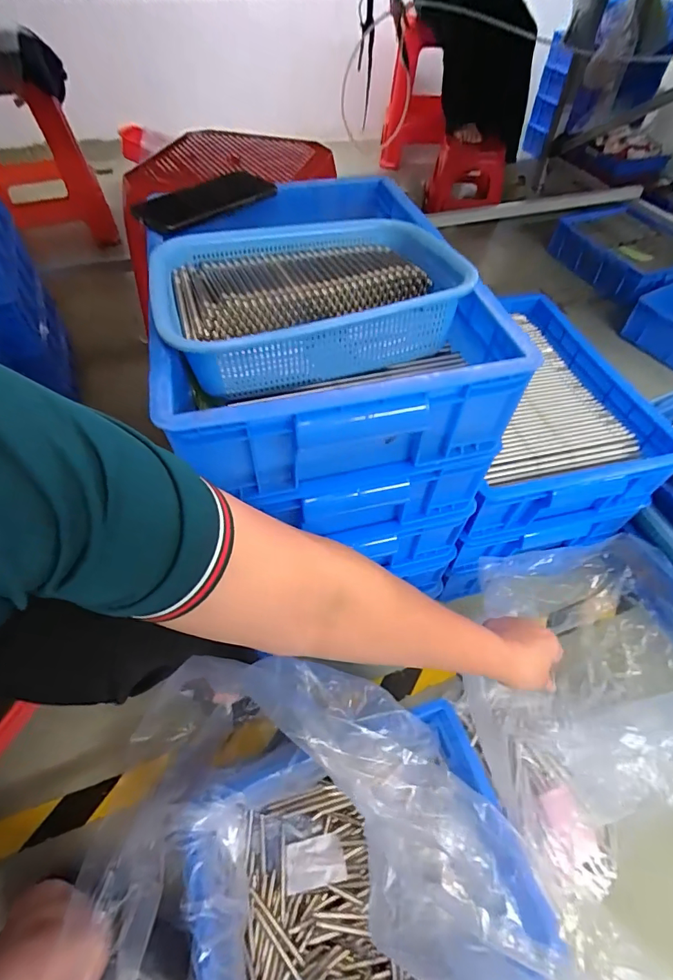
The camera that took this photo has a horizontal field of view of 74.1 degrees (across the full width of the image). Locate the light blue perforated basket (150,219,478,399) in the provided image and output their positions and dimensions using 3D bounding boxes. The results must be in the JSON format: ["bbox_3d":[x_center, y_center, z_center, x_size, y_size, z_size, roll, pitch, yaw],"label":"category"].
[{"bbox_3d":[-0.023,-0.193,0.437,0.278,0.071,0.212,-15,55,-12],"label":"light blue perforated basket"}]

